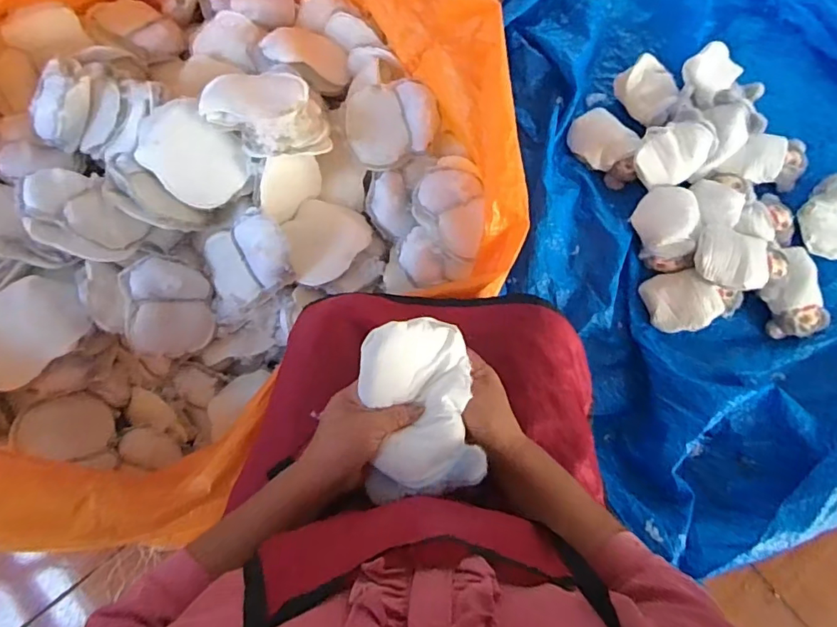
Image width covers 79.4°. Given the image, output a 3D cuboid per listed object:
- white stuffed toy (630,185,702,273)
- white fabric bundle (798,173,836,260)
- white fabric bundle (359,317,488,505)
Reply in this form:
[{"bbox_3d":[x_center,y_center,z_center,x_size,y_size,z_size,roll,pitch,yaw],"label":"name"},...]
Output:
[{"bbox_3d":[0.500,-0.172,1.022,0.116,0.047,0.171,2,76,2],"label":"white stuffed toy"},{"bbox_3d":[0.855,-0.205,1.038,0.118,0.054,0.173,27,78,7],"label":"white fabric bundle"},{"bbox_3d":[0.001,0.090,0.495,0.107,0.048,0.163,-7,76,-1],"label":"white fabric bundle"}]

